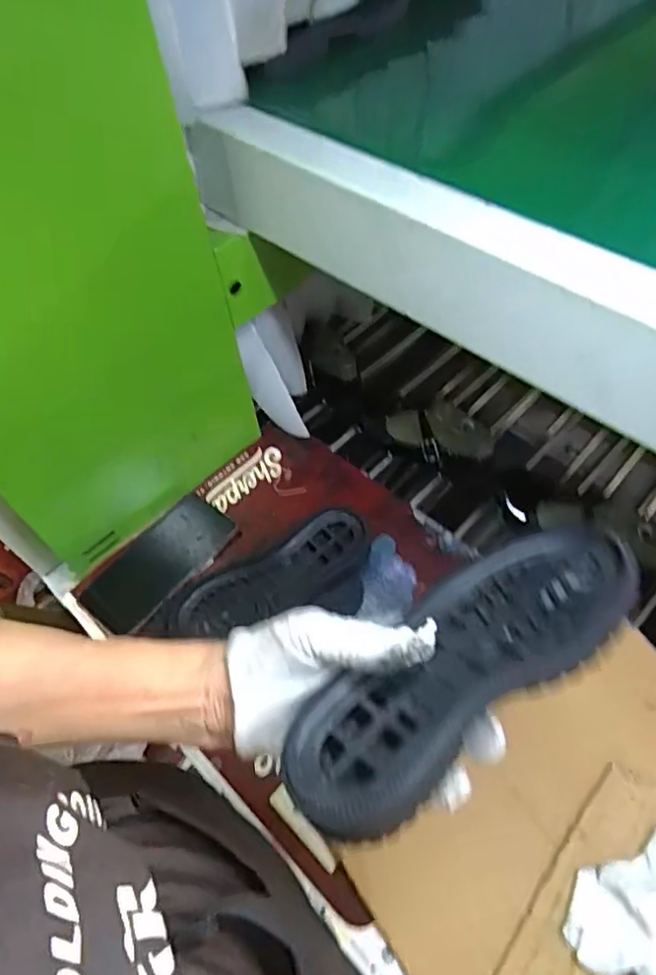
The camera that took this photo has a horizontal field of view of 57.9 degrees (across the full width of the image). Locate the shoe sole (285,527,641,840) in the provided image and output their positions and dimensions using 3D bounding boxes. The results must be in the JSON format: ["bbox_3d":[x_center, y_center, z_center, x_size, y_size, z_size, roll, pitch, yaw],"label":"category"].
[{"bbox_3d":[0.067,0.083,0.287,0.199,0.036,0.070,-33,59,-21],"label":"shoe sole"}]

